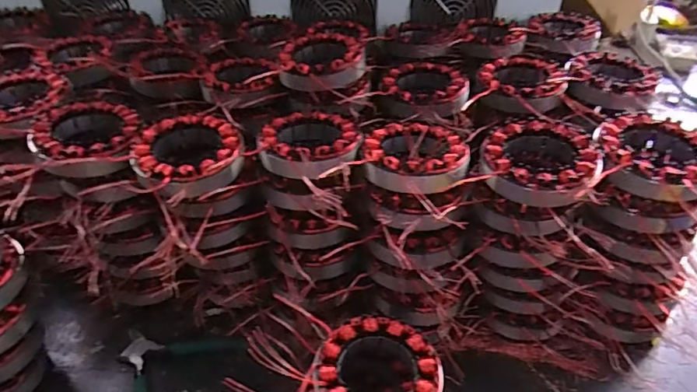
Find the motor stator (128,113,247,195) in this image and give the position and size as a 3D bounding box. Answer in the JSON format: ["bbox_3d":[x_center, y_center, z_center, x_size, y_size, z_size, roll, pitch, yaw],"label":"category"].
[{"bbox_3d":[-0.134,-0.035,0.402,0.086,0.025,0.088,0,39,0],"label":"motor stator"}]

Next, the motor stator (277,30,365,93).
[{"bbox_3d":[-0.028,-0.131,0.484,0.086,0.038,0.096,-1,39,-2],"label":"motor stator"}]

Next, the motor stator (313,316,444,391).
[{"bbox_3d":[0.021,0.126,0.340,0.086,0.022,0.085,0,39,0],"label":"motor stator"}]

